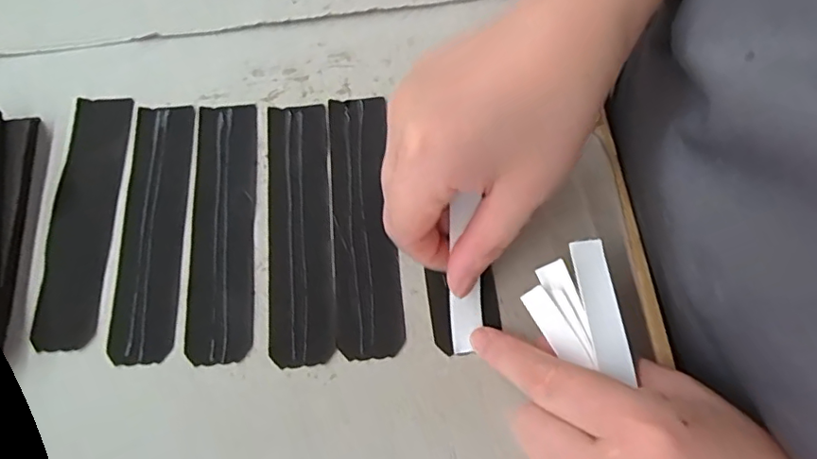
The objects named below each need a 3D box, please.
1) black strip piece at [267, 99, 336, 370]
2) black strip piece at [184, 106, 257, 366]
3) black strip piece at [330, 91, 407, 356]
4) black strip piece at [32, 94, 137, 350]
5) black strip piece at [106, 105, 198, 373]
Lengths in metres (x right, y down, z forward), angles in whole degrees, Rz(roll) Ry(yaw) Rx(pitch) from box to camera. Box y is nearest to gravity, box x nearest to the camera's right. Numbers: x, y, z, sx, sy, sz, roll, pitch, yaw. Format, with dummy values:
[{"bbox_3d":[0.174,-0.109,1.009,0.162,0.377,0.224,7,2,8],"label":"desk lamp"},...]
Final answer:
[{"bbox_3d":[-0.055,-0.004,0.279,0.033,0.004,0.140,-6,69,0],"label":"black strip piece"},{"bbox_3d":[-0.095,-0.003,0.282,0.032,0.004,0.139,-5,69,1],"label":"black strip piece"},{"bbox_3d":[-0.023,-0.006,0.279,0.031,0.004,0.138,-6,69,0],"label":"black strip piece"},{"bbox_3d":[-0.168,-0.009,0.286,0.036,0.004,0.138,-1,69,2],"label":"black strip piece"},{"bbox_3d":[-0.130,-0.003,0.283,0.032,0.004,0.138,-4,69,1],"label":"black strip piece"}]

